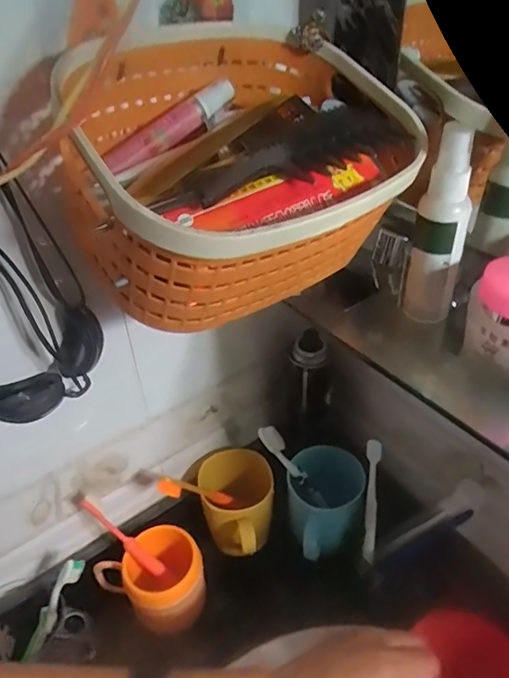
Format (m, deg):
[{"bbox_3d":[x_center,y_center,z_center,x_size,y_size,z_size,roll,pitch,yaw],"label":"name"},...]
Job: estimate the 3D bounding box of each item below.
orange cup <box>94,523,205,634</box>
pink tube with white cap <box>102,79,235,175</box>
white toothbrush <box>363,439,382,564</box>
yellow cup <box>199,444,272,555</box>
[{"bbox_3d":[-0.104,0.255,0.525,0.099,0.087,0.078,-20,42,-20],"label":"orange cup"},{"bbox_3d":[-0.055,-0.146,0.349,0.108,0.017,0.014,-41,51,-18],"label":"pink tube with white cap"},{"bbox_3d":[0.121,0.168,0.525,0.015,0.135,0.009,1,13,5],"label":"white toothbrush"},{"bbox_3d":[-0.018,0.192,0.580,0.079,0.082,0.111,-8,39,-6],"label":"yellow cup"}]

